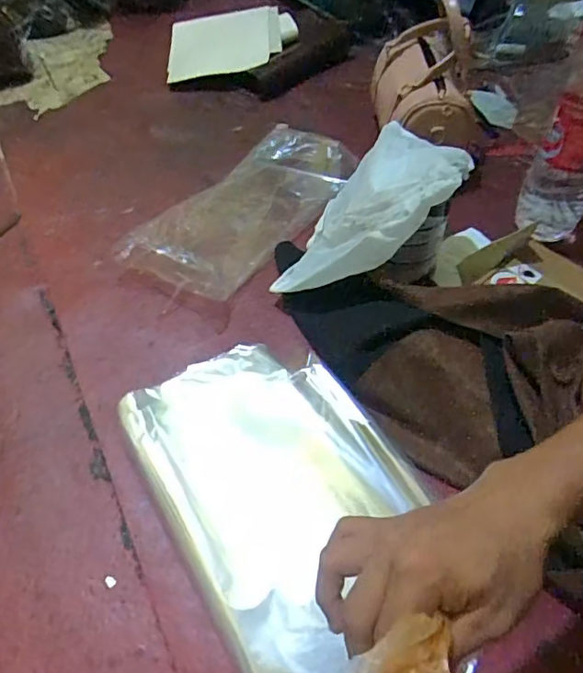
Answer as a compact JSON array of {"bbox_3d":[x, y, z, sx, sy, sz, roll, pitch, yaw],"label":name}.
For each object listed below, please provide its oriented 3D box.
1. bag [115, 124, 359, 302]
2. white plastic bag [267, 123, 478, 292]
[{"bbox_3d":[-0.059,-0.207,0.808,0.176,0.052,0.399,25,57,20],"label":"bag"},{"bbox_3d":[0.101,-0.154,0.669,0.171,0.136,0.244,33,60,24],"label":"white plastic bag"}]

